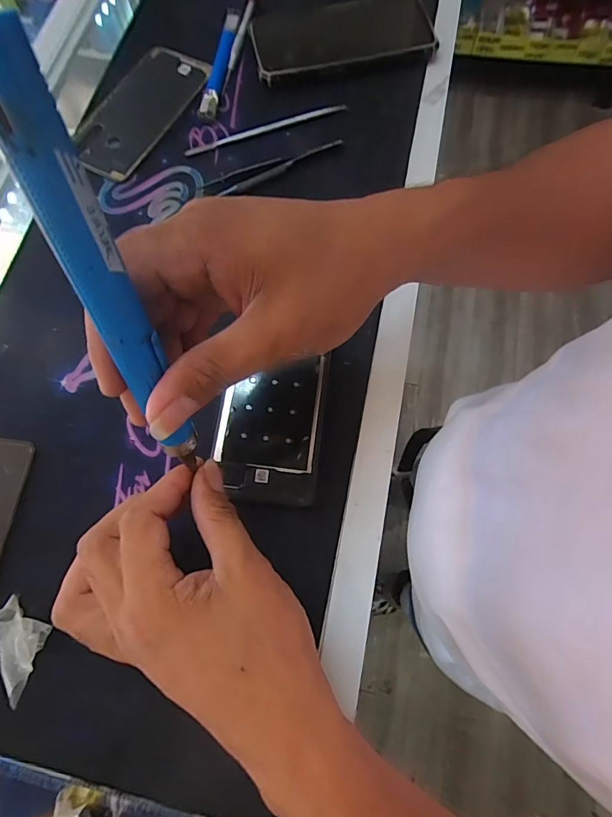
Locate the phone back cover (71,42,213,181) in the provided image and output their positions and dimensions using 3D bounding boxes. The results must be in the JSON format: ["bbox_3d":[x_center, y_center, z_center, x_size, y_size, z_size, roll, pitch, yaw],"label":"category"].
[{"bbox_3d":[-0.154,-0.274,0.394,0.071,0.007,0.151,25,75,10],"label":"phone back cover"}]

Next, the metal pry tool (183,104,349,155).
[{"bbox_3d":[-0.034,-0.245,0.373,0.146,0.007,0.009,-17,72,-3],"label":"metal pry tool"}]

